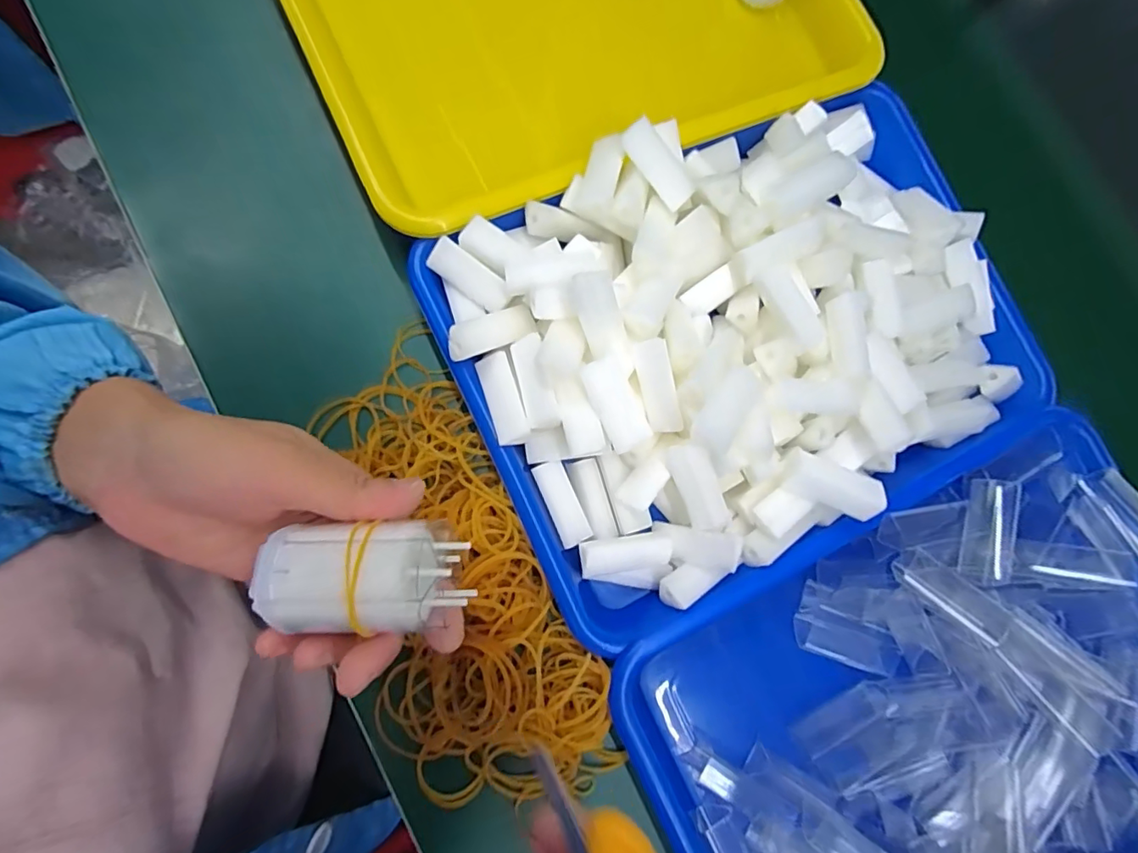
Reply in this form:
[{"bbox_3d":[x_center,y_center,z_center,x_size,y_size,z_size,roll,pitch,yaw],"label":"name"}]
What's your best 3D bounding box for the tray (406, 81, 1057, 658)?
[{"bbox_3d":[0.111,-0.054,0.290,0.333,0.070,0.233,-24,84,-13],"label":"tray"}]

